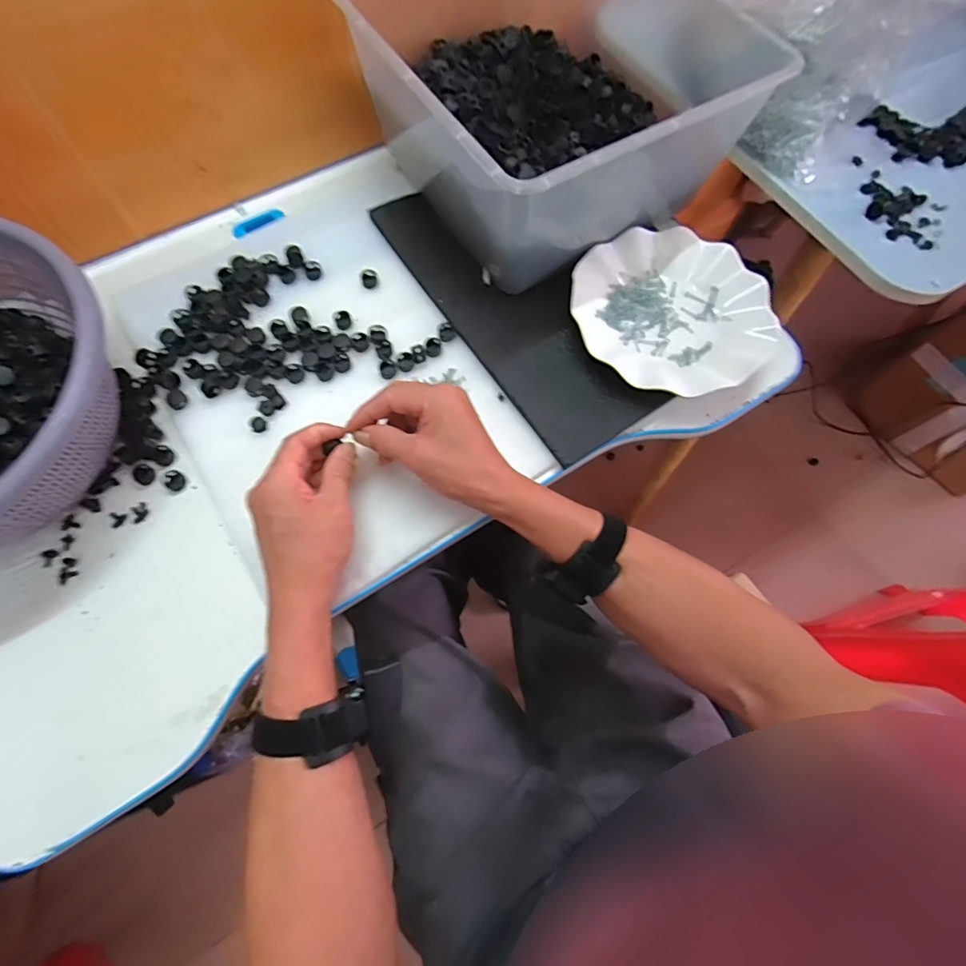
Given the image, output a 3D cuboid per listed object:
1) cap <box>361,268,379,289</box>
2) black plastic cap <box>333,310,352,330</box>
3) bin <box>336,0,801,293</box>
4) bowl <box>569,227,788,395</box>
[{"bbox_3d":[-0.112,-0.203,0.487,0.017,0.006,0.020,-17,75,-6],"label":"cap"},{"bbox_3d":[-0.134,-0.157,0.472,0.016,0.006,0.019,-27,76,-9],"label":"black plastic cap"},{"bbox_3d":[0.072,-0.367,0.465,0.304,0.143,0.283,-31,74,-12],"label":"bin"},{"bbox_3d":[0.178,-0.164,0.472,0.173,0.024,0.177,0,74,-1],"label":"bowl"}]

